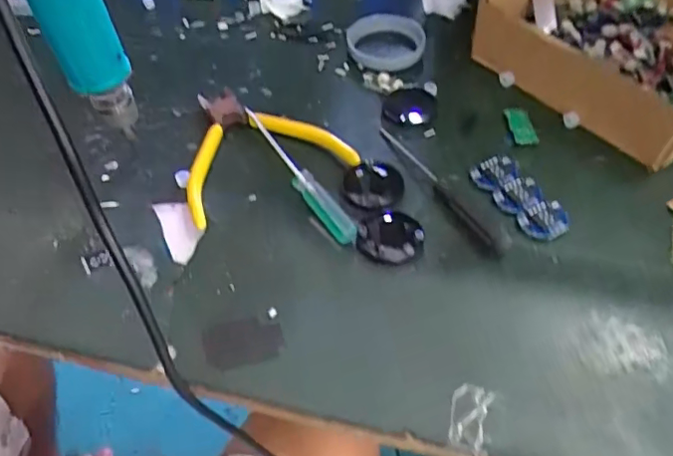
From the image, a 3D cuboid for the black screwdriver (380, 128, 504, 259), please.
[{"bbox_3d":[0.063,-0.027,0.353,0.012,0.015,0.123,-23,55,-14],"label":"black screwdriver"}]

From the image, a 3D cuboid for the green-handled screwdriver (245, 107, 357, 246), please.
[{"bbox_3d":[-0.025,-0.035,0.356,0.014,0.014,0.123,-28,57,-17],"label":"green-handled screwdriver"}]

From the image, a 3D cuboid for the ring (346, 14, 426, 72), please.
[{"bbox_3d":[0.038,-0.141,0.431,0.057,0.009,0.057,-1,53,2],"label":"ring"}]

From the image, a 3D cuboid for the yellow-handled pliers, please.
[{"bbox_3d":[-0.060,-0.060,0.377,0.107,0.011,0.106,-25,56,-15],"label":"yellow-handled pliers"}]

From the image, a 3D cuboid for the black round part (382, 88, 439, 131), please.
[{"bbox_3d":[0.051,-0.083,0.399,0.037,0.007,0.039,-1,53,2],"label":"black round part"}]

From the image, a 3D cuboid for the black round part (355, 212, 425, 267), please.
[{"bbox_3d":[0.031,0.005,0.329,0.038,0.008,0.033,-11,53,-5],"label":"black round part"}]

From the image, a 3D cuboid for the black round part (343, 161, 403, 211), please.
[{"bbox_3d":[0.025,-0.026,0.357,0.036,0.009,0.036,-1,53,2],"label":"black round part"}]

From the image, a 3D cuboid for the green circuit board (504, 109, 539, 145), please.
[{"bbox_3d":[0.123,-0.068,0.382,0.016,0.005,0.032,-7,53,-2],"label":"green circuit board"}]

